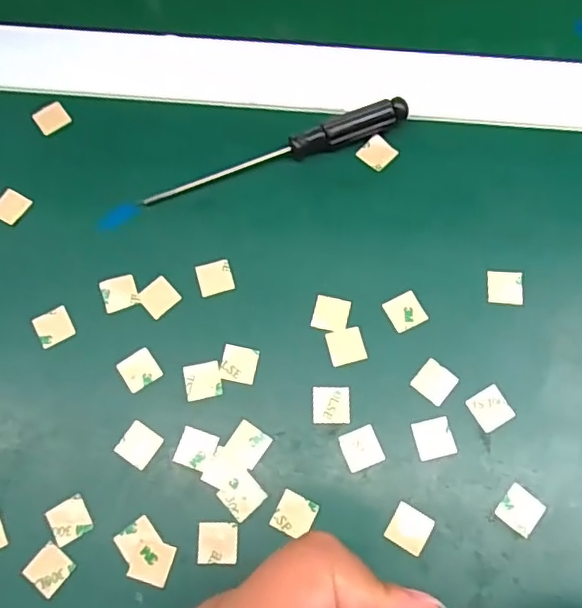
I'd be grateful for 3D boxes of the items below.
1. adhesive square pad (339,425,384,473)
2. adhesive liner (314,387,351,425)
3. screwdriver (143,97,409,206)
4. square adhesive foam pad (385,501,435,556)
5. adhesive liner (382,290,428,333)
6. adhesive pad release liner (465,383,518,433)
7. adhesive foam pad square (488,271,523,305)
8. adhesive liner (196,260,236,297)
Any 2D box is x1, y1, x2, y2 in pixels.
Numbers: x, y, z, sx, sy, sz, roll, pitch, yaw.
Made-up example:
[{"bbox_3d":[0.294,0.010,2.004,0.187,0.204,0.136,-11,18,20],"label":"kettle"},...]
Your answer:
[{"bbox_3d":[0.030,0.060,0.245,0.015,0.004,0.016,-19,70,-10],"label":"adhesive square pad"},{"bbox_3d":[0.017,0.043,0.251,0.016,0.004,0.016,1,71,-3],"label":"adhesive liner"},{"bbox_3d":[-0.006,-0.073,0.285,0.131,0.016,0.012,-19,70,-6],"label":"screwdriver"},{"bbox_3d":[0.047,0.090,0.234,0.016,0.004,0.016,29,73,8],"label":"square adhesive foam pad"},{"bbox_3d":[0.051,0.003,0.264,0.016,0.004,0.016,-26,71,-8],"label":"adhesive liner"},{"bbox_3d":[0.085,0.044,0.249,0.016,0.004,0.016,-29,73,-8],"label":"adhesive pad release liner"},{"bbox_3d":[0.097,-0.007,0.267,0.016,0.004,0.015,5,73,3],"label":"adhesive foam pad square"},{"bbox_3d":[-0.035,-0.012,0.272,0.016,0.004,0.015,-14,77,-12],"label":"adhesive liner"}]

